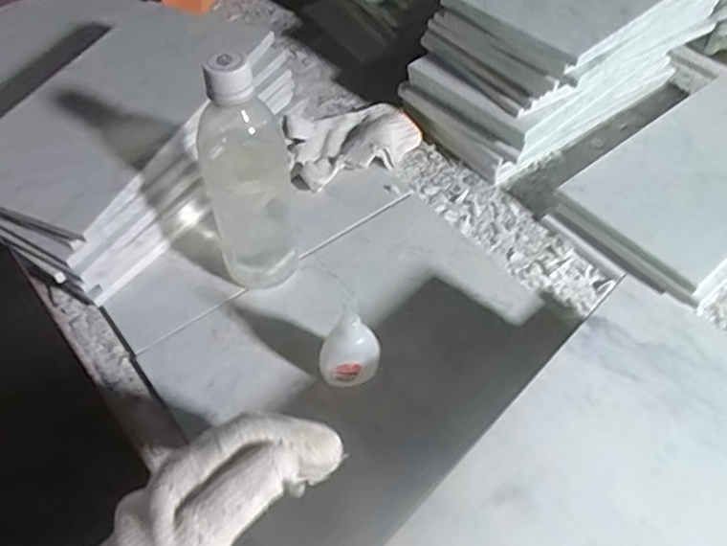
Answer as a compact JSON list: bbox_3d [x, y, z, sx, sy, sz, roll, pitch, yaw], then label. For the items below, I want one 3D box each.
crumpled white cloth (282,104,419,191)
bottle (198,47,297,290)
[{"bbox_3d":[-0.012,-0.143,0.631,0.149,0.030,0.092,-20,55,-18],"label":"crumpled white cloth"},{"bbox_3d":[-0.087,-0.076,0.459,0.065,0.203,0.068,2,51,-2],"label":"bottle"}]

